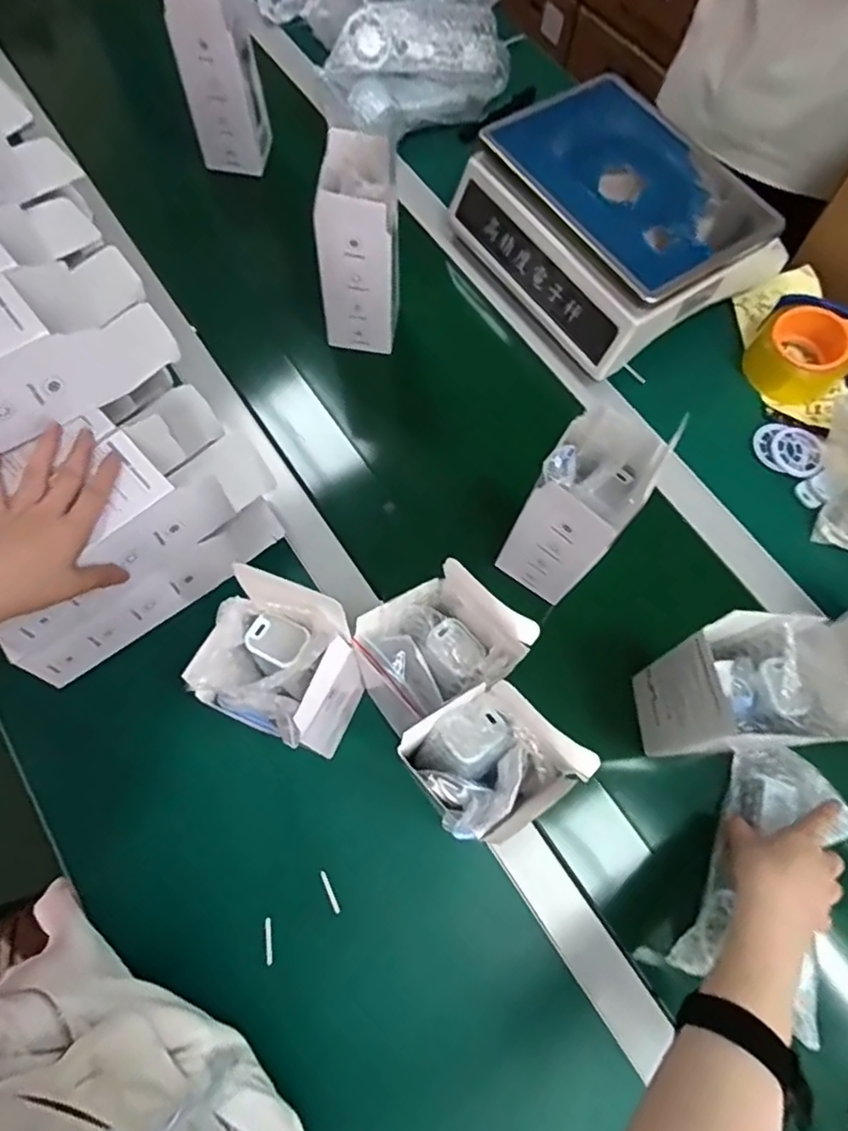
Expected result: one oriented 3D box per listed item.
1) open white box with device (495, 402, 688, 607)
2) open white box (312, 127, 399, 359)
[{"bbox_3d":[0.127,-0.045,0.522,0.074,0.191,0.085,30,72,9],"label":"open white box with device"},{"bbox_3d":[-0.063,-0.313,0.621,0.074,0.191,0.077,1,70,-1],"label":"open white box"}]

